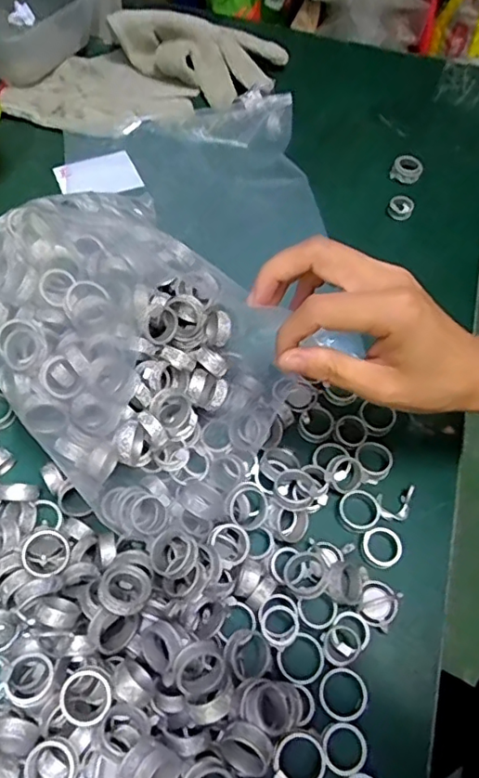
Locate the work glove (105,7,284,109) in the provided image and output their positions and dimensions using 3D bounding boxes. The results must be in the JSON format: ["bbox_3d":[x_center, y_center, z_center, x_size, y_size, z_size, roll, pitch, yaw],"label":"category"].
[{"bbox_3d":[-0.034,-0.369,0.590,0.163,0.049,0.115,28,62,11],"label":"work glove"}]

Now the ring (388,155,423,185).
[{"bbox_3d":[0.164,-0.215,0.542,0.028,0.017,0.021,24,61,8],"label":"ring"}]

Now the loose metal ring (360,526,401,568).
[{"bbox_3d":[0.092,0.102,0.359,0.027,0.005,0.025,2,60,-4],"label":"loose metal ring"}]

